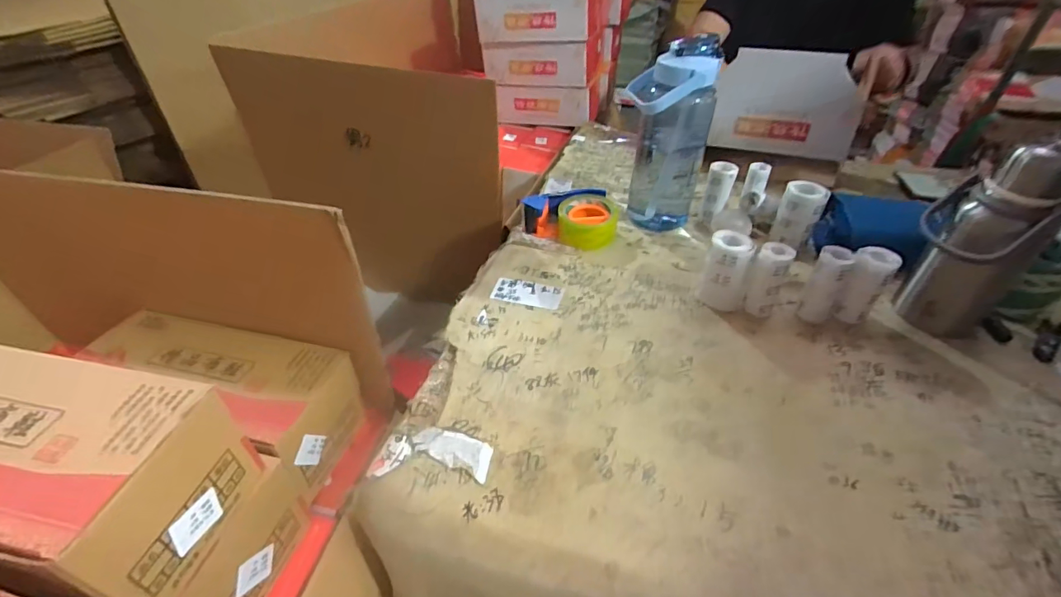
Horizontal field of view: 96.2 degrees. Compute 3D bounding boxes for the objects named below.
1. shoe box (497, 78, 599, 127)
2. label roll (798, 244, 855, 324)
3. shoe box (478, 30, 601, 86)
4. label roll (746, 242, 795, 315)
[{"bbox_3d":[0.052,-0.600,1.420,0.298,0.109,0.198,9,41,11],"label":"shoe box"},{"bbox_3d":[0.393,-0.020,0.631,0.046,0.105,0.046,0,40,0],"label":"label roll"},{"bbox_3d":[0.051,-0.711,1.375,0.322,0.119,0.269,9,41,11],"label":"shoe box"},{"bbox_3d":[0.315,-0.024,0.636,0.043,0.098,0.041,22,46,20],"label":"label roll"}]

